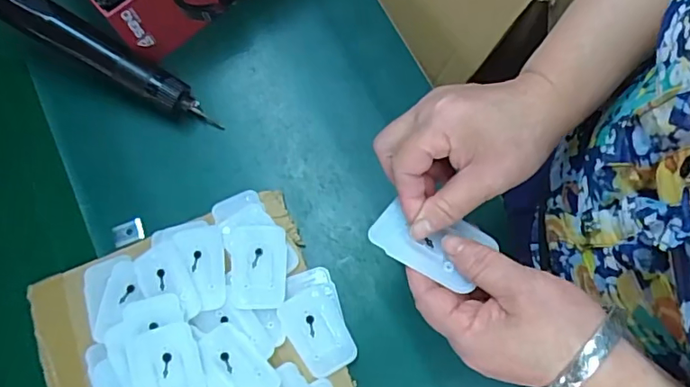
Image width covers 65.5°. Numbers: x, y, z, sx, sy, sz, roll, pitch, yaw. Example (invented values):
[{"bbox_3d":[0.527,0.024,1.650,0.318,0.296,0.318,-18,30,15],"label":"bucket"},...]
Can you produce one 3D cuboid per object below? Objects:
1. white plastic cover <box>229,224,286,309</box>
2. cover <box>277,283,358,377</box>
[{"bbox_3d":[-0.072,0.060,0.450,0.045,0.004,0.070,3,69,-12],"label":"white plastic cover"},{"bbox_3d":[-0.023,0.114,0.445,0.049,0.007,0.069,-20,84,-8],"label":"cover"}]

